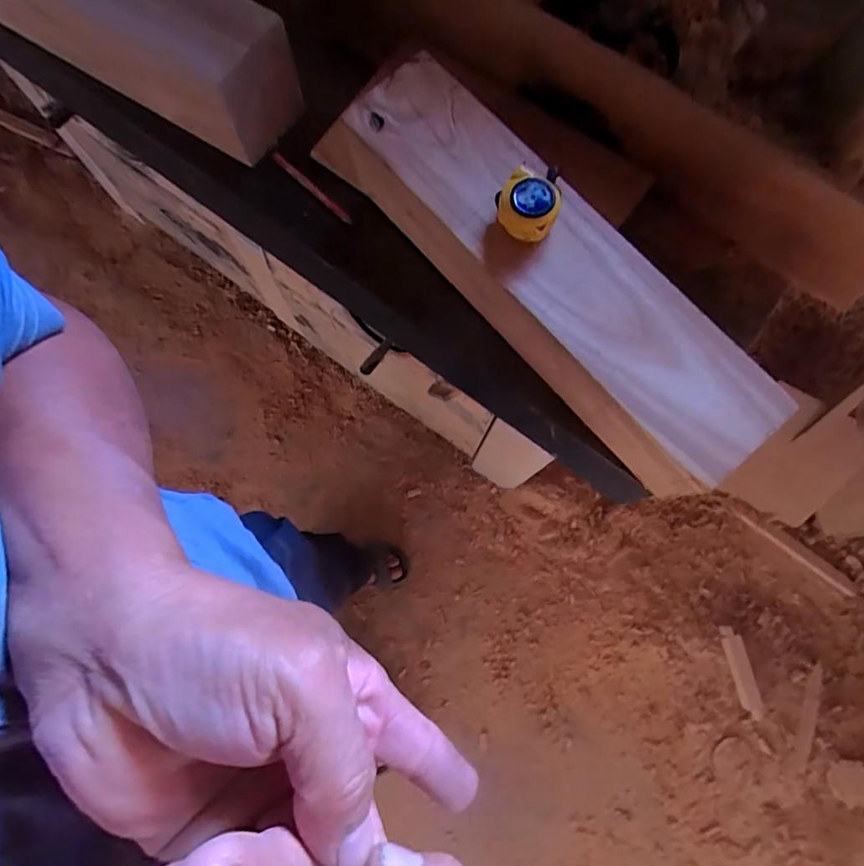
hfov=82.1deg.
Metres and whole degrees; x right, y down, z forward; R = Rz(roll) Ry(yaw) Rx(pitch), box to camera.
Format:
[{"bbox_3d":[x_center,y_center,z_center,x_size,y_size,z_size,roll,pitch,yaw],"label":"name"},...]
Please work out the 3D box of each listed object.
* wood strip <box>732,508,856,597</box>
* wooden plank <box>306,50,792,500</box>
[{"bbox_3d":[0.974,0.309,1.330,0.344,0.012,0.049,38,78,7],"label":"wood strip"},{"bbox_3d":[0.104,-0.184,0.559,0.124,0.147,0.579,-38,80,-10],"label":"wooden plank"}]

